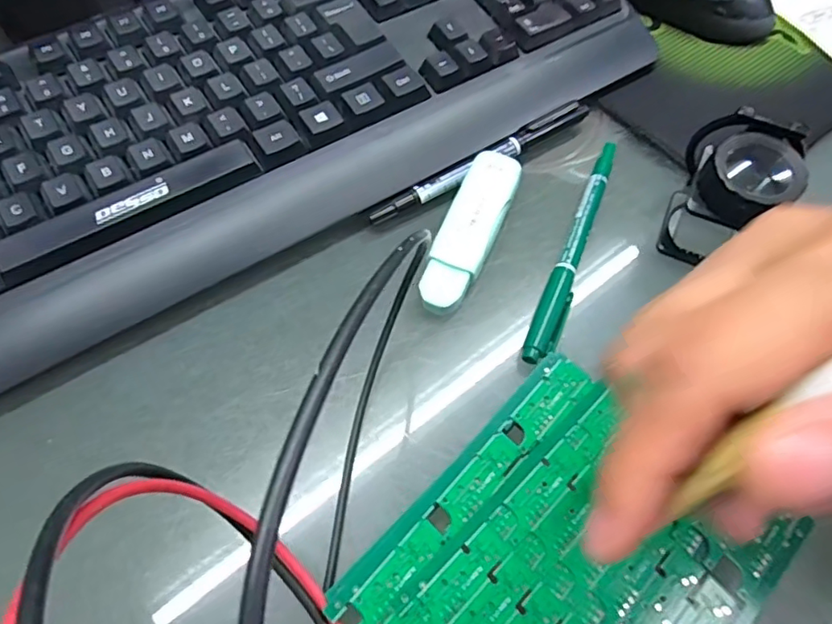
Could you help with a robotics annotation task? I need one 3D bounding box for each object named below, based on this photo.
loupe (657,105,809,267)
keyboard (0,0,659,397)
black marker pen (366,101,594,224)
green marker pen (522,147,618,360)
[{"bbox_3d":[0.144,-0.056,0.261,0.045,0.057,0.051,28,64,12],"label":"loupe"},{"bbox_3d":[-0.076,-0.106,0.286,0.426,0.042,0.154,-32,67,-18],"label":"keyboard"},{"bbox_3d":[0.036,-0.079,0.293,0.137,0.012,0.010,-31,67,-18],"label":"black marker pen"},{"bbox_3d":[0.078,-0.034,0.272,0.014,0.011,0.139,22,63,9],"label":"green marker pen"}]

